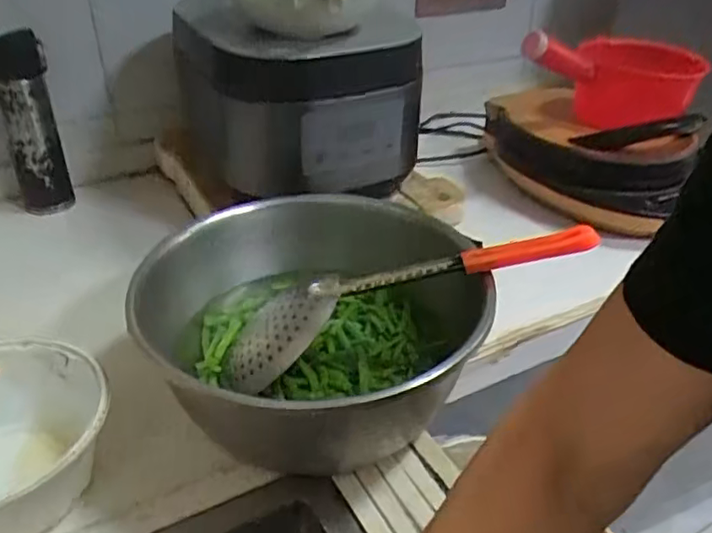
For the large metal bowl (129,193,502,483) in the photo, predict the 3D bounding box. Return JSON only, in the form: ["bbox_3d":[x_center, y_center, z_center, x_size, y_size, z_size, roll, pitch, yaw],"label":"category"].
[{"bbox_3d":[-0.034,0.049,0.544,0.283,0.136,0.313,-8,35,-14],"label":"large metal bowl"}]

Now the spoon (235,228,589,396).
[{"bbox_3d":[0.040,0.023,0.507,0.314,0.035,0.076,-18,35,2],"label":"spoon"}]

